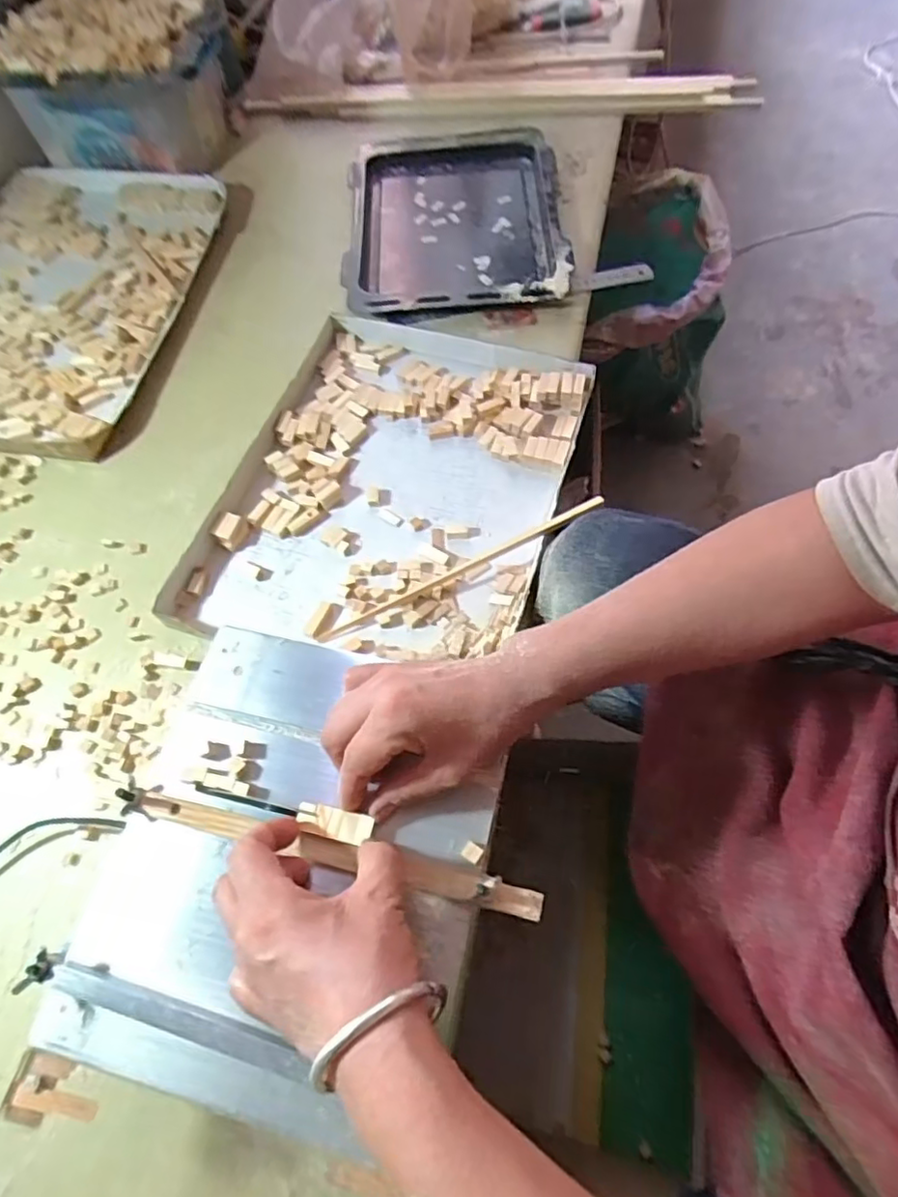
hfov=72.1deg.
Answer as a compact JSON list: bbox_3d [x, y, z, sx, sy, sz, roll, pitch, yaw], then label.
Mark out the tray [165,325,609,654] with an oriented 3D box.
[{"bbox_3d":[-0.057,-0.119,0.610,0.322,0.037,0.371,14,65,10],"label":"tray"}]

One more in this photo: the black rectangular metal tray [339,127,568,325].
[{"bbox_3d":[0.006,-0.500,0.805,0.274,0.033,0.371,-4,63,1],"label":"black rectangular metal tray"}]

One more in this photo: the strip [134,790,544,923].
[{"bbox_3d":[-0.073,0.153,0.376,0.258,0.010,0.019,10,64,10],"label":"strip"}]

